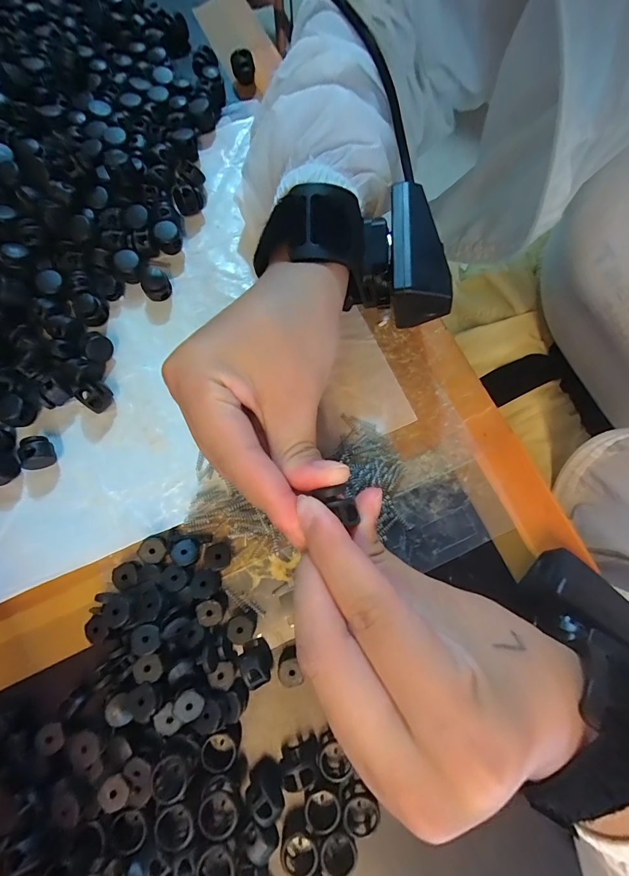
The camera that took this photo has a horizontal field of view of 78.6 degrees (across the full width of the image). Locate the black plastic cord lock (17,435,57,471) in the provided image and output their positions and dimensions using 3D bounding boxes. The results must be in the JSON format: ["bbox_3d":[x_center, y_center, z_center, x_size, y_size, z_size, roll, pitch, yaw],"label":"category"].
[{"bbox_3d":[-0.153,0.009,0.214,0.016,0.015,0.017,-13,75,-4],"label":"black plastic cord lock"}]

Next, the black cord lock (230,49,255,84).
[{"bbox_3d":[-0.053,-0.278,0.286,0.016,0.018,0.013,-14,75,-4],"label":"black cord lock"}]

